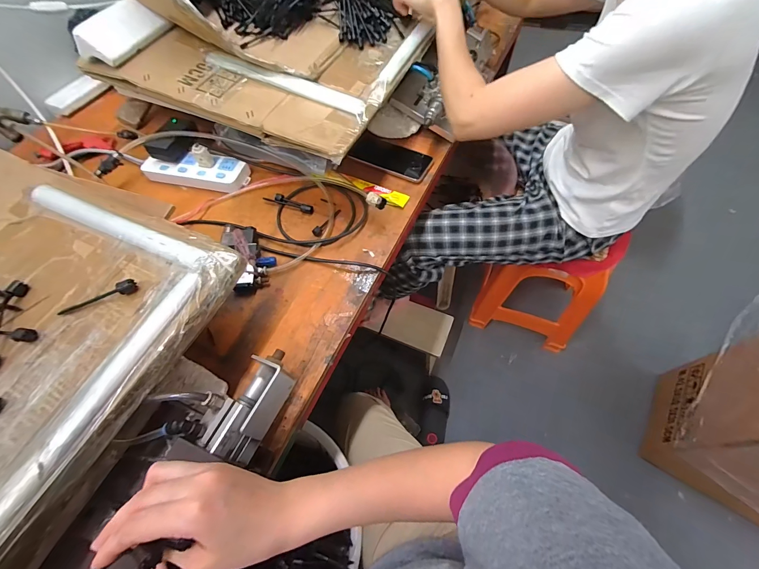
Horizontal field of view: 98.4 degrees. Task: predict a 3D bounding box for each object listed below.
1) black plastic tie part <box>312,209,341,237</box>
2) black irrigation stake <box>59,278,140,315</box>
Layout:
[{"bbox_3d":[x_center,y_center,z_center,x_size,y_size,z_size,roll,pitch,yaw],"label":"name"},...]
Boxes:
[{"bbox_3d":[-0.095,-0.115,0.592,0.016,0.011,0.070,25,65,17],"label":"black plastic tie part"},{"bbox_3d":[-0.322,0.014,0.373,0.084,0.014,0.013,-20,61,-7],"label":"black irrigation stake"}]

